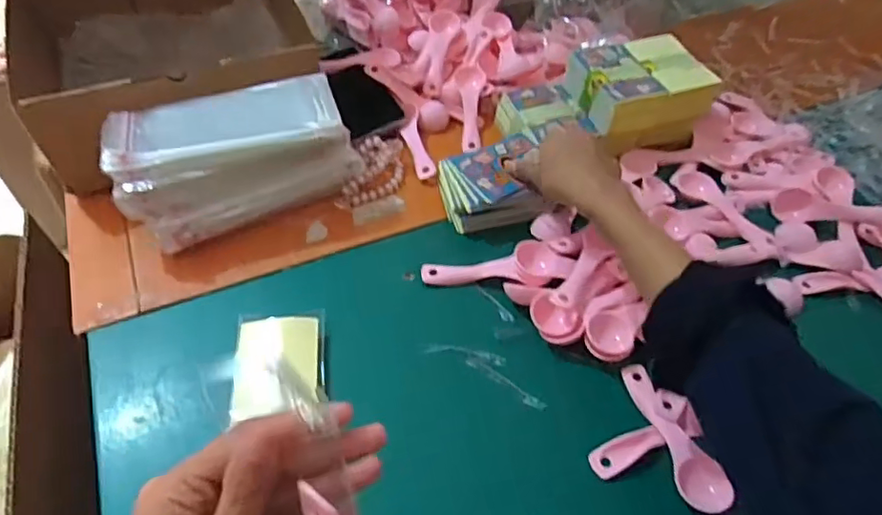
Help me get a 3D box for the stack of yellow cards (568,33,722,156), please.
[{"bbox_3d":[0.203,-0.175,0.611,0.121,0.068,0.098,-10,52,-12],"label":"stack of yellow cards"}]

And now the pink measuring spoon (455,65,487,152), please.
[{"bbox_3d":[0.033,-0.167,0.636,0.030,0.017,0.119,1,67,-3],"label":"pink measuring spoon"}]

